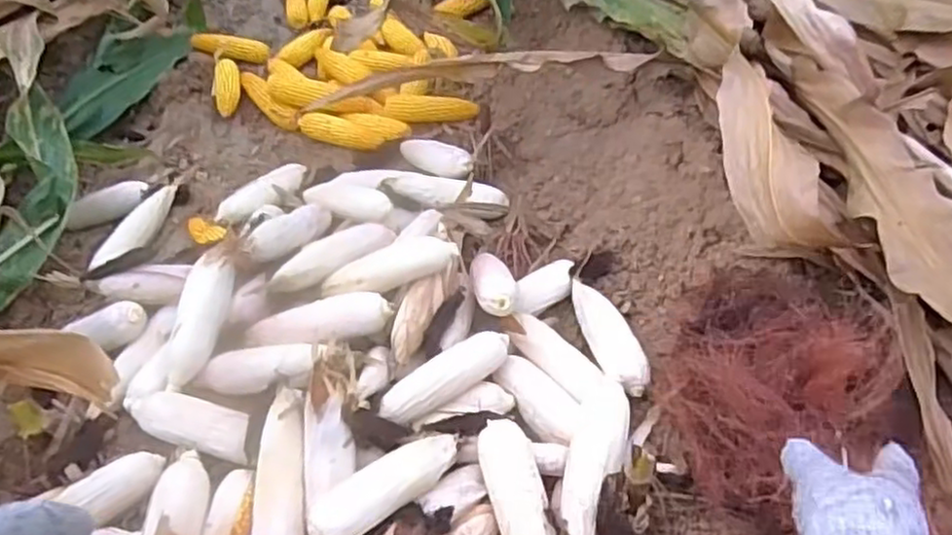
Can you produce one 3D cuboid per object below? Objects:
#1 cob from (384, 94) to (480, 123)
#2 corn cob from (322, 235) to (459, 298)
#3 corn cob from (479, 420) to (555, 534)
[{"bbox_3d":[-0.086,-0.318,1.428,0.189,0.049,0.040,8,46,12],"label":"cob"},{"bbox_3d":[-0.125,0.005,0.992,0.201,0.043,0.045,-17,43,12],"label":"corn cob"},{"bbox_3d":[0.058,0.280,0.771,0.063,0.046,0.250,-13,57,-9],"label":"corn cob"}]

